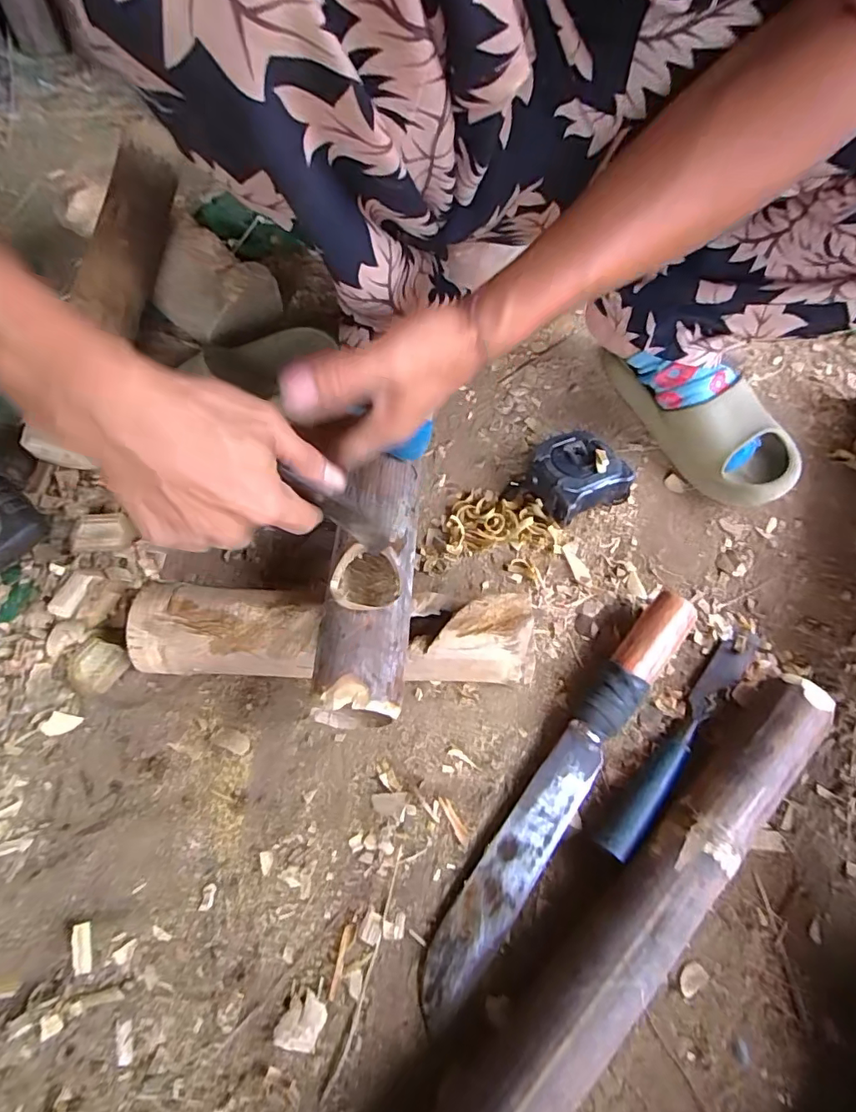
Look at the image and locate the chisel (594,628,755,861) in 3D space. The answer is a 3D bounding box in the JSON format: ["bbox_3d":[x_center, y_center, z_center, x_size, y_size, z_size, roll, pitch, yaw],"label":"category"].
[{"bbox_3d":[0.201,0.135,0.402,0.023,0.027,0.221,40,69,17],"label":"chisel"}]

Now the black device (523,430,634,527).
[{"bbox_3d":[0.140,-0.077,0.502,0.081,0.046,0.079,0,63,-1],"label":"black device"}]

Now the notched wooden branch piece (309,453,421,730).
[{"bbox_3d":[-0.041,0.022,0.397,0.059,0.065,0.201,7,55,2],"label":"notched wooden branch piece"}]

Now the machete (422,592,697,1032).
[{"bbox_3d":[0.100,0.161,0.382,0.043,0.035,0.334,35,68,15],"label":"machete"}]

